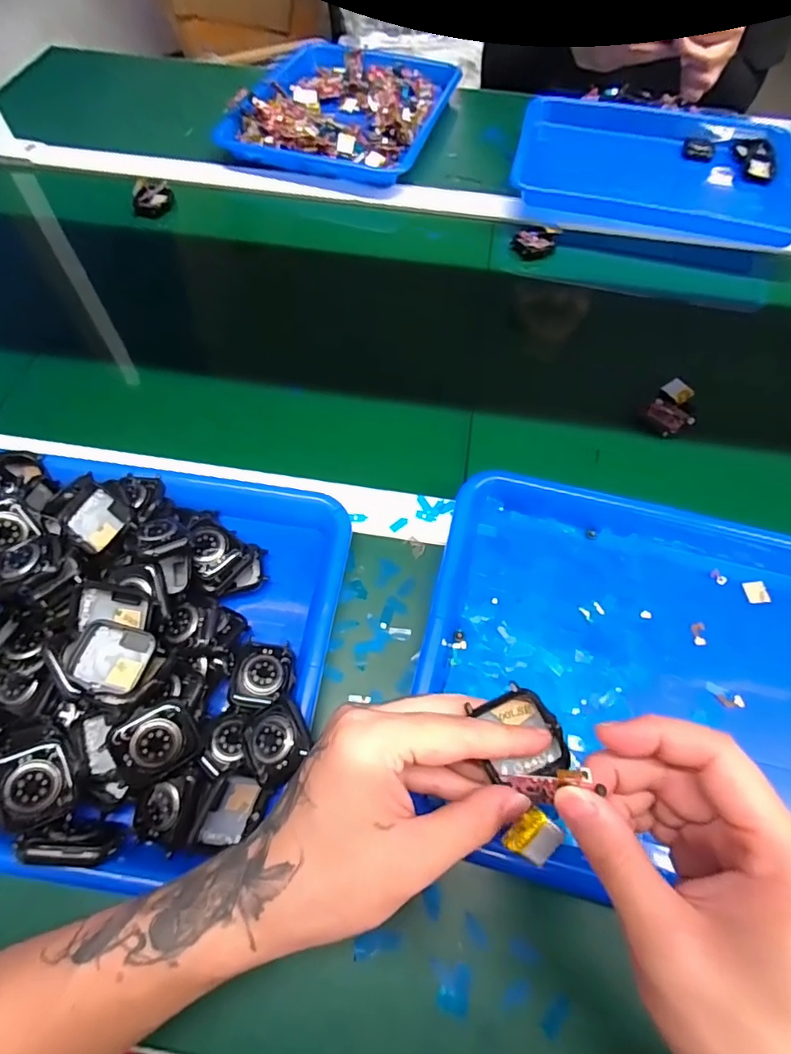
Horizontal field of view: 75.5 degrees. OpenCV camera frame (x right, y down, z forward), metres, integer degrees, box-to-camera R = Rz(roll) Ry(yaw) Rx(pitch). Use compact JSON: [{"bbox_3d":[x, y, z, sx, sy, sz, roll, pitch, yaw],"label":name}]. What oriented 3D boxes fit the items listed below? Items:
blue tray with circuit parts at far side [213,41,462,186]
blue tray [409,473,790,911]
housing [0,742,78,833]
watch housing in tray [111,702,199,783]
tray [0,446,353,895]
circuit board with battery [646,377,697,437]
[{"bbox_3d":[-0.063,-0.573,0.692,0.248,0.032,0.303,16,64,6],"label":"blue tray with circuit parts at far side"},{"bbox_3d":[0.183,0.091,0.334,0.325,0.035,0.245,17,64,7],"label":"blue tray"},{"bbox_3d":[-0.194,0.138,0.271,0.038,0.008,0.040,-14,82,-27],"label":"housing"},{"bbox_3d":[-0.131,0.117,0.279,0.037,0.007,0.034,-28,98,-21],"label":"watch housing in tray"},{"bbox_3d":[-0.209,0.063,0.319,0.330,0.060,0.251,7,64,2],"label":"tray"},{"bbox_3d":[0.251,-0.106,0.461,0.037,0.011,0.057,35,68,15],"label":"circuit board with battery"}]

